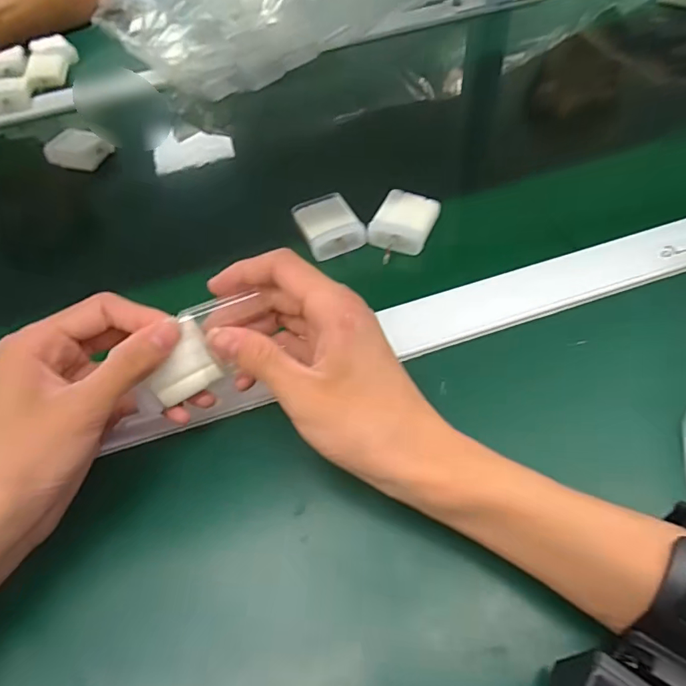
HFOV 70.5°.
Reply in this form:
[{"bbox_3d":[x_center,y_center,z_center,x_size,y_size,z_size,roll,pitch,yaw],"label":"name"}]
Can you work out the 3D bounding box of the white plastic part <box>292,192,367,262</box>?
[{"bbox_3d":[-0.011,-0.091,0.375,0.042,0.016,0.054,-22,55,-11],"label":"white plastic part"}]

